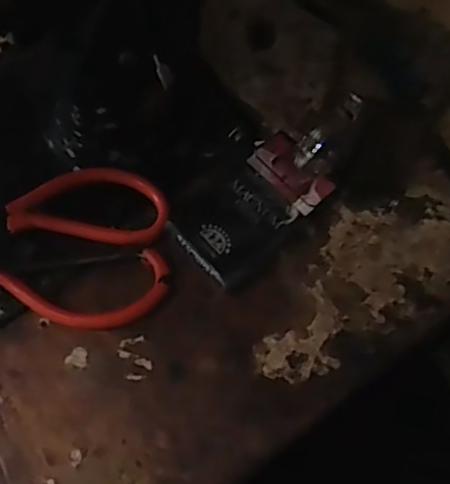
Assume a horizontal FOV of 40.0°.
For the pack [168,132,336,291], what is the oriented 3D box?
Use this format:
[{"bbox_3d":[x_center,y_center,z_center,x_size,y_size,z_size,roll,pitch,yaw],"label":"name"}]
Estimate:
[{"bbox_3d":[0.015,-0.021,0.376,0.093,0.020,0.055,-41,73,-18],"label":"pack"}]

